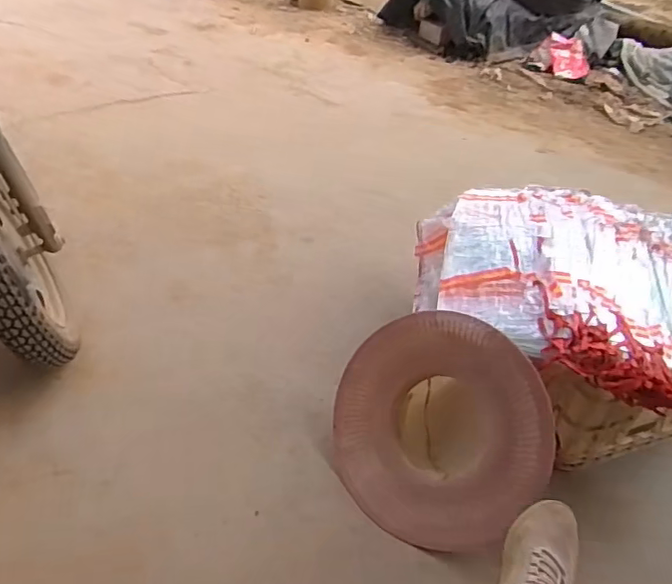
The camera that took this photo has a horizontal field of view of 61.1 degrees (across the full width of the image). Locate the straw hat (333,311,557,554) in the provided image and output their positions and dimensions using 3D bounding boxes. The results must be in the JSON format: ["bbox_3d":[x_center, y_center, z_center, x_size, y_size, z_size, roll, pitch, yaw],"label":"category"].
[{"bbox_3d":[0.180,0.237,1.024,0.432,0.115,0.400,-1,71,38],"label":"straw hat"}]

